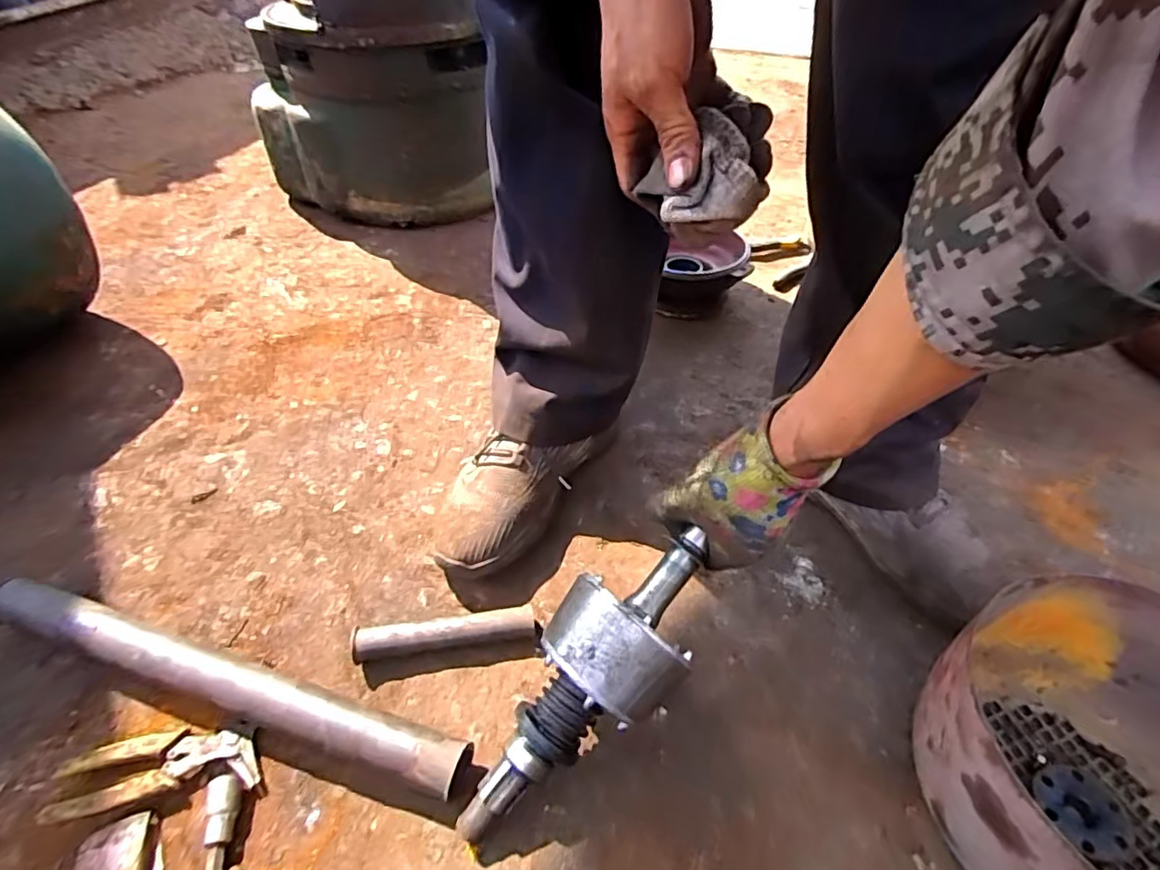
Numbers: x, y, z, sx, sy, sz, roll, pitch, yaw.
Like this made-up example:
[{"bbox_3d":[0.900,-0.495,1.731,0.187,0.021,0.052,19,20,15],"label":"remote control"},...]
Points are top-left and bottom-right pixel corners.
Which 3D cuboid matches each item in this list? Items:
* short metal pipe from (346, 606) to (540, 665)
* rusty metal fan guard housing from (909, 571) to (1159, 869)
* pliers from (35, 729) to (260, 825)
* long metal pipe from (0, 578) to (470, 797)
[{"bbox_3d":[-0.113,0.164,0.496,0.145,0.029,0.032,-7,48,-6],"label":"short metal pipe"},{"bbox_3d":[0.334,0.210,0.377,0.215,0.133,0.203,0,48,0],"label":"rusty metal fan guard housing"},{"bbox_3d":[-0.305,0.240,0.429,0.131,0.011,0.050,-3,34,-13],"label":"pliers"},{"bbox_3d":[-0.285,0.193,0.460,0.426,0.046,0.037,13,49,12],"label":"long metal pipe"}]

